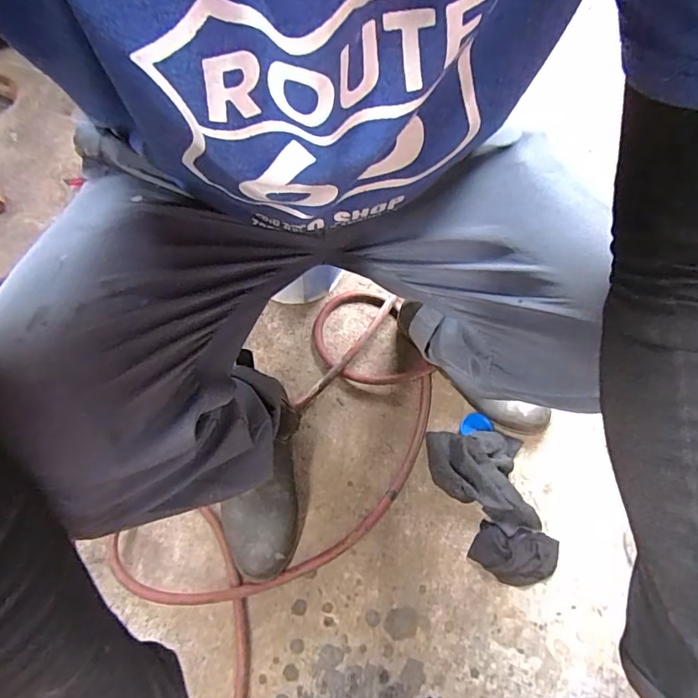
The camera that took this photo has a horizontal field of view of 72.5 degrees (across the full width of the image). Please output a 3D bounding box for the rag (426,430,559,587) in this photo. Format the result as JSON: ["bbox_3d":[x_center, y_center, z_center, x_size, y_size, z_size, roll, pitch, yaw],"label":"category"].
[{"bbox_3d":[0.199,0.210,0.655,0.136,0.043,0.212,-11,69,-5],"label":"rag"}]

